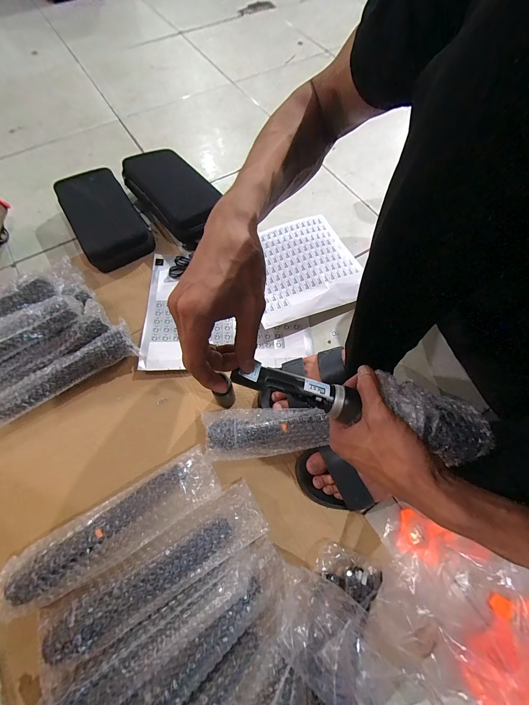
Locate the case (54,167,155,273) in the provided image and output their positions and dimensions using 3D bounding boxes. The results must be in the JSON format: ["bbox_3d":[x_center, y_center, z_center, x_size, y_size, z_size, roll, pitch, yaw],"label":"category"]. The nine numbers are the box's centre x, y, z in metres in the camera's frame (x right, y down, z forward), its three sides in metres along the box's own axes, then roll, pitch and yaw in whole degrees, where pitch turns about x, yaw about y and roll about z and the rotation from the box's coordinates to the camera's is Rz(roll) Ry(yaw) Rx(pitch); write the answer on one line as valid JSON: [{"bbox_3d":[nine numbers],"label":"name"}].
[{"bbox_3d":[-0.361,-0.308,0.622,0.136,0.075,0.243,-30,70,-13],"label":"case"}]

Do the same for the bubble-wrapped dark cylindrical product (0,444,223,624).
[{"bbox_3d":[-0.210,0.249,0.399,0.295,0.049,0.083,-29,70,-12],"label":"bubble-wrapped dark cylindrical product"}]

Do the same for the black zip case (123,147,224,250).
[{"bbox_3d":[-0.207,-0.372,0.652,0.141,0.070,0.253,-39,73,-16],"label":"black zip case"}]

